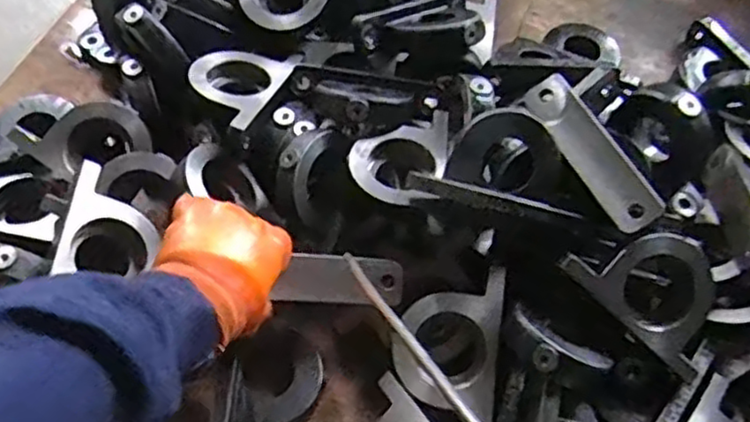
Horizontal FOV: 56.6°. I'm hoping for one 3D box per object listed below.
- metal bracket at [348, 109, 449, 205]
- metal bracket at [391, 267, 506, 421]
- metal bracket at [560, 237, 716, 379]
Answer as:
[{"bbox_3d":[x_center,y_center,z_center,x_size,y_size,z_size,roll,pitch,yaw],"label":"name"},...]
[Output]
[{"bbox_3d":[0.023,-0.054,0.635,0.083,0.014,0.104,10,58,2],"label":"metal bracket"},{"bbox_3d":[0.058,0.114,0.580,0.088,0.018,0.137,4,74,13],"label":"metal bracket"},{"bbox_3d":[0.233,0.059,0.575,0.142,0.031,0.095,39,88,-3],"label":"metal bracket"}]

